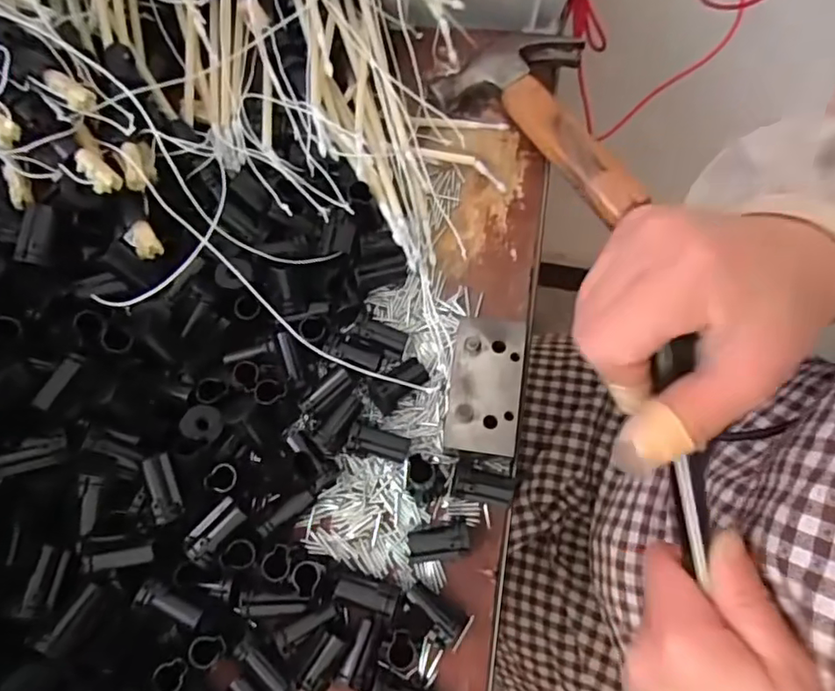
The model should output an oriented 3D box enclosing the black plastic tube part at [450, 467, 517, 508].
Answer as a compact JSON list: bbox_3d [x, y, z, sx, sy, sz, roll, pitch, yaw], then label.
[{"bbox_3d":[0.038,0.084,0.343,0.036,0.015,0.017,13,74,2],"label":"black plastic tube part"}]

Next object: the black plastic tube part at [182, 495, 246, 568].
[{"bbox_3d":[-0.110,0.100,0.314,0.018,0.010,0.034,39,77,8],"label":"black plastic tube part"}]

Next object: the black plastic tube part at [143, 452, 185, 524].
[{"bbox_3d":[-0.136,0.077,0.312,0.014,0.014,0.035,-18,76,-7],"label":"black plastic tube part"}]

